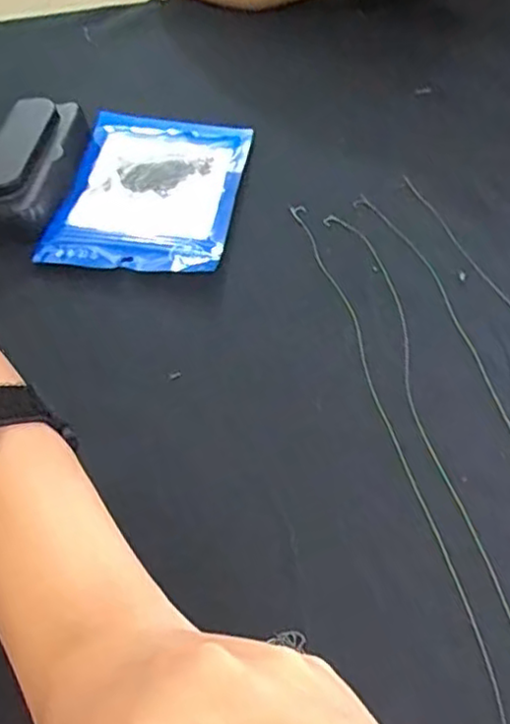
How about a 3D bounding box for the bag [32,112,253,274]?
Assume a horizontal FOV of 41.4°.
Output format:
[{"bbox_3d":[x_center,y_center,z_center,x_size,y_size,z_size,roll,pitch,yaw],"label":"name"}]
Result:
[{"bbox_3d":[-0.061,-0.106,0.399,0.099,0.007,0.142,4,53,5],"label":"bag"}]

